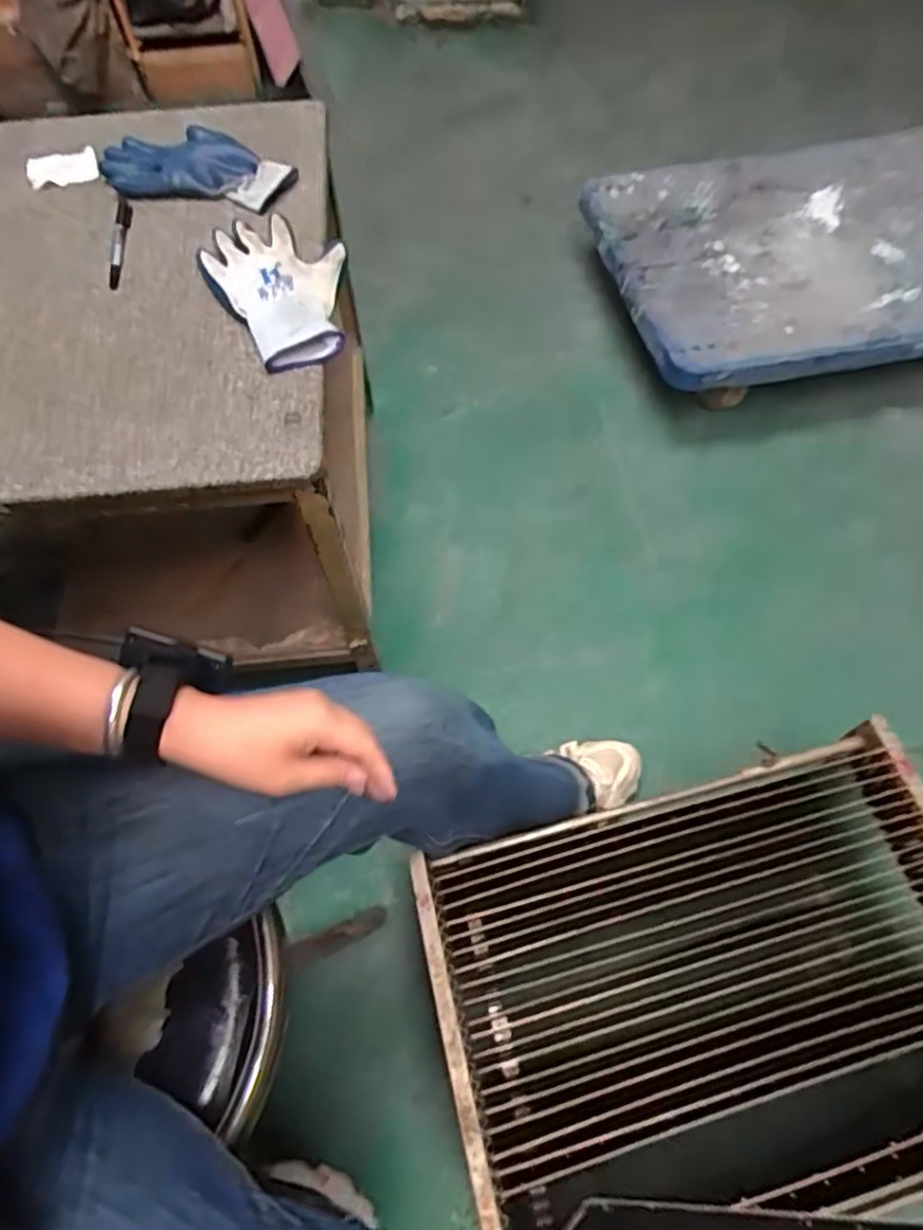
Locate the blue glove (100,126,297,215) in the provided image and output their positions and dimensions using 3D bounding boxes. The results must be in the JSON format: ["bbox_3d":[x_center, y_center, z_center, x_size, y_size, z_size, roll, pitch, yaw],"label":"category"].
[{"bbox_3d":[-0.300,-0.514,0.797,0.212,0.024,0.119,12,62,7],"label":"blue glove"}]

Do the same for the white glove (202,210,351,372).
[{"bbox_3d":[-0.170,-0.326,0.690,0.128,0.026,0.194,-30,65,-14],"label":"white glove"}]

